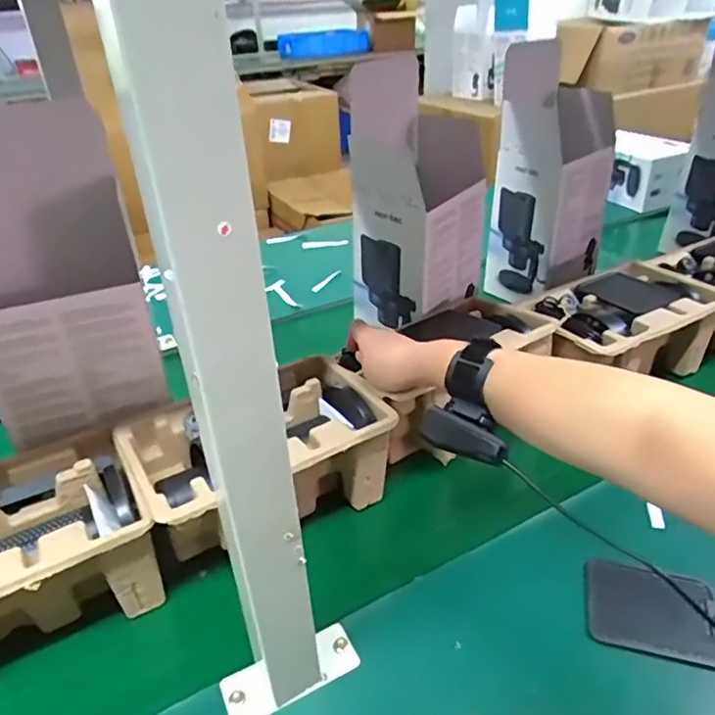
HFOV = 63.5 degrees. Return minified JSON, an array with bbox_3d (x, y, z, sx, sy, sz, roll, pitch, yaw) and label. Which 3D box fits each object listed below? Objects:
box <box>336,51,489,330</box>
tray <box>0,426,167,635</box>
[{"bbox_3d":[0.074,-0.209,0.756,0.144,0.307,0.151,20,44,31],"label":"box"},{"bbox_3d":[-0.285,0.164,0.476,0.234,0.104,0.148,-23,43,-24],"label":"tray"}]

